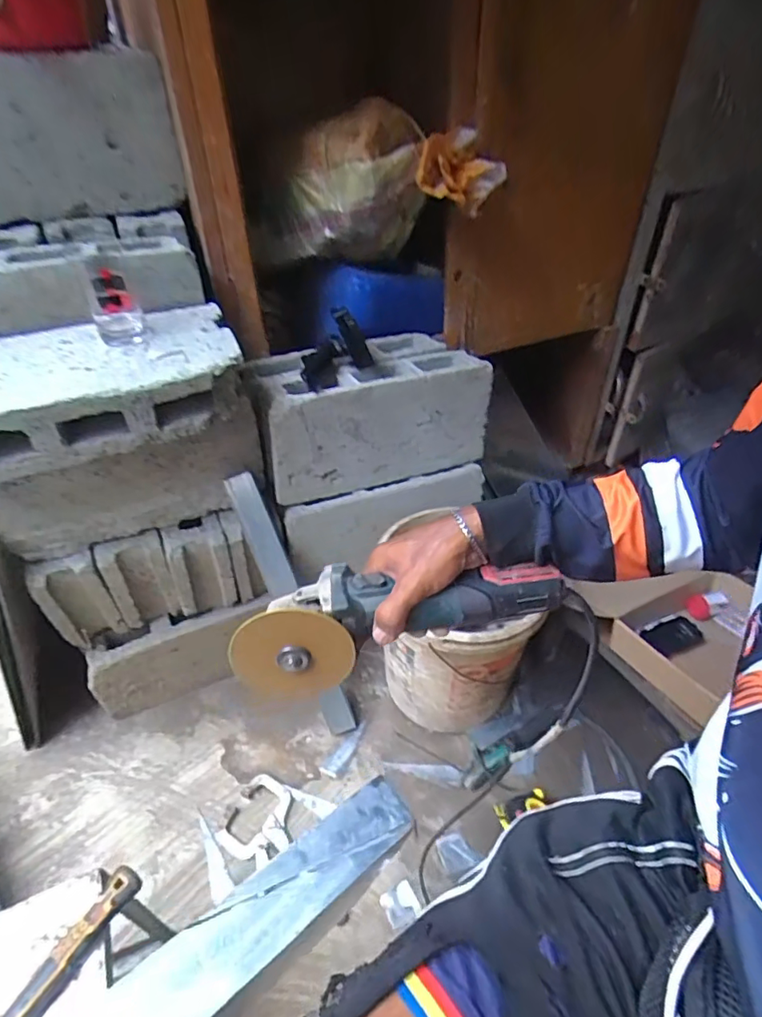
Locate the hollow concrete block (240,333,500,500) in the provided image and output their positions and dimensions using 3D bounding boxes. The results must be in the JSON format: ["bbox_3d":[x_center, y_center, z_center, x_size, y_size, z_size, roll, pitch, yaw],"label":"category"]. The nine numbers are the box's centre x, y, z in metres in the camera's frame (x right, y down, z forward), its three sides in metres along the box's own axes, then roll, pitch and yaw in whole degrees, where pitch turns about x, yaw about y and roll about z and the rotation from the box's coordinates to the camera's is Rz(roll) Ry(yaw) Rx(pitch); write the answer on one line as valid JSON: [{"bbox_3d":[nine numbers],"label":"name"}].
[{"bbox_3d":[-0.027,-0.181,0.953,0.395,0.187,0.202,-16,42,-18],"label":"hollow concrete block"}]

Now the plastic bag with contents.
[{"bbox_3d":[-0.024,-0.573,0.946,0.420,0.212,0.198,-12,41,-14],"label":"plastic bag with contents"}]

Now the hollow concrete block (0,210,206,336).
[{"bbox_3d":[-0.474,-0.340,0.759,0.386,0.104,0.188,-13,44,-18],"label":"hollow concrete block"}]

